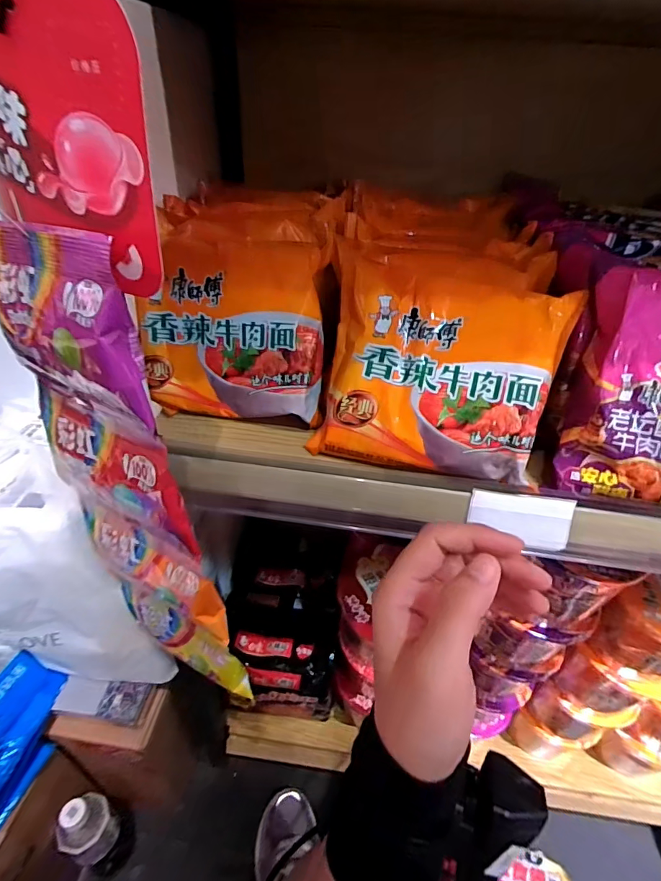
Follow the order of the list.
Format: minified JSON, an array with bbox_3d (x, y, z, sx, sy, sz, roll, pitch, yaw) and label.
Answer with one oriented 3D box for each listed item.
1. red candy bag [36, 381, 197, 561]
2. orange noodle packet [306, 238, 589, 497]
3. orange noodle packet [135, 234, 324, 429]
[{"bbox_3d":[-0.158,0.019,0.310,0.153,0.115,0.016,25,43,25],"label":"red candy bag"},{"bbox_3d":[0.077,-0.059,0.318,0.168,0.158,0.042,9,1,16],"label":"orange noodle packet"},{"bbox_3d":[-0.076,-0.099,0.353,0.146,0.133,0.045,9,16,8],"label":"orange noodle packet"}]

